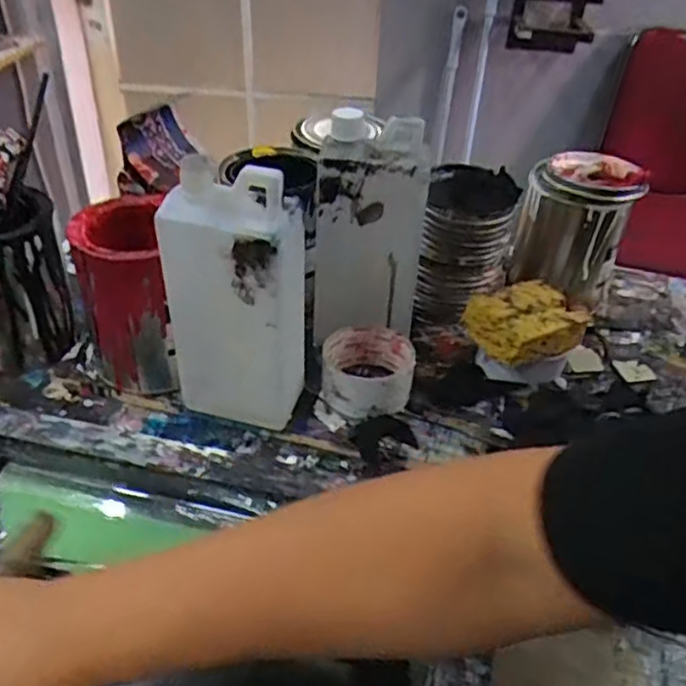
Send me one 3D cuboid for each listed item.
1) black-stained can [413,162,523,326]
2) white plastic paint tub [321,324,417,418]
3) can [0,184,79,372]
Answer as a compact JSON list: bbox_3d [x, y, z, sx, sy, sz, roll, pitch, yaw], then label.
[{"bbox_3d":[0.117,-0.107,0.696,0.088,0.136,0.100,2,38,-4],"label":"black-stained can"},{"bbox_3d":[0.021,0.024,0.605,0.080,0.053,0.081,3,38,-2],"label":"white plastic paint tub"},{"bbox_3d":[-0.311,-0.061,0.626,0.099,0.145,0.089,-16,43,-25],"label":"can"}]

